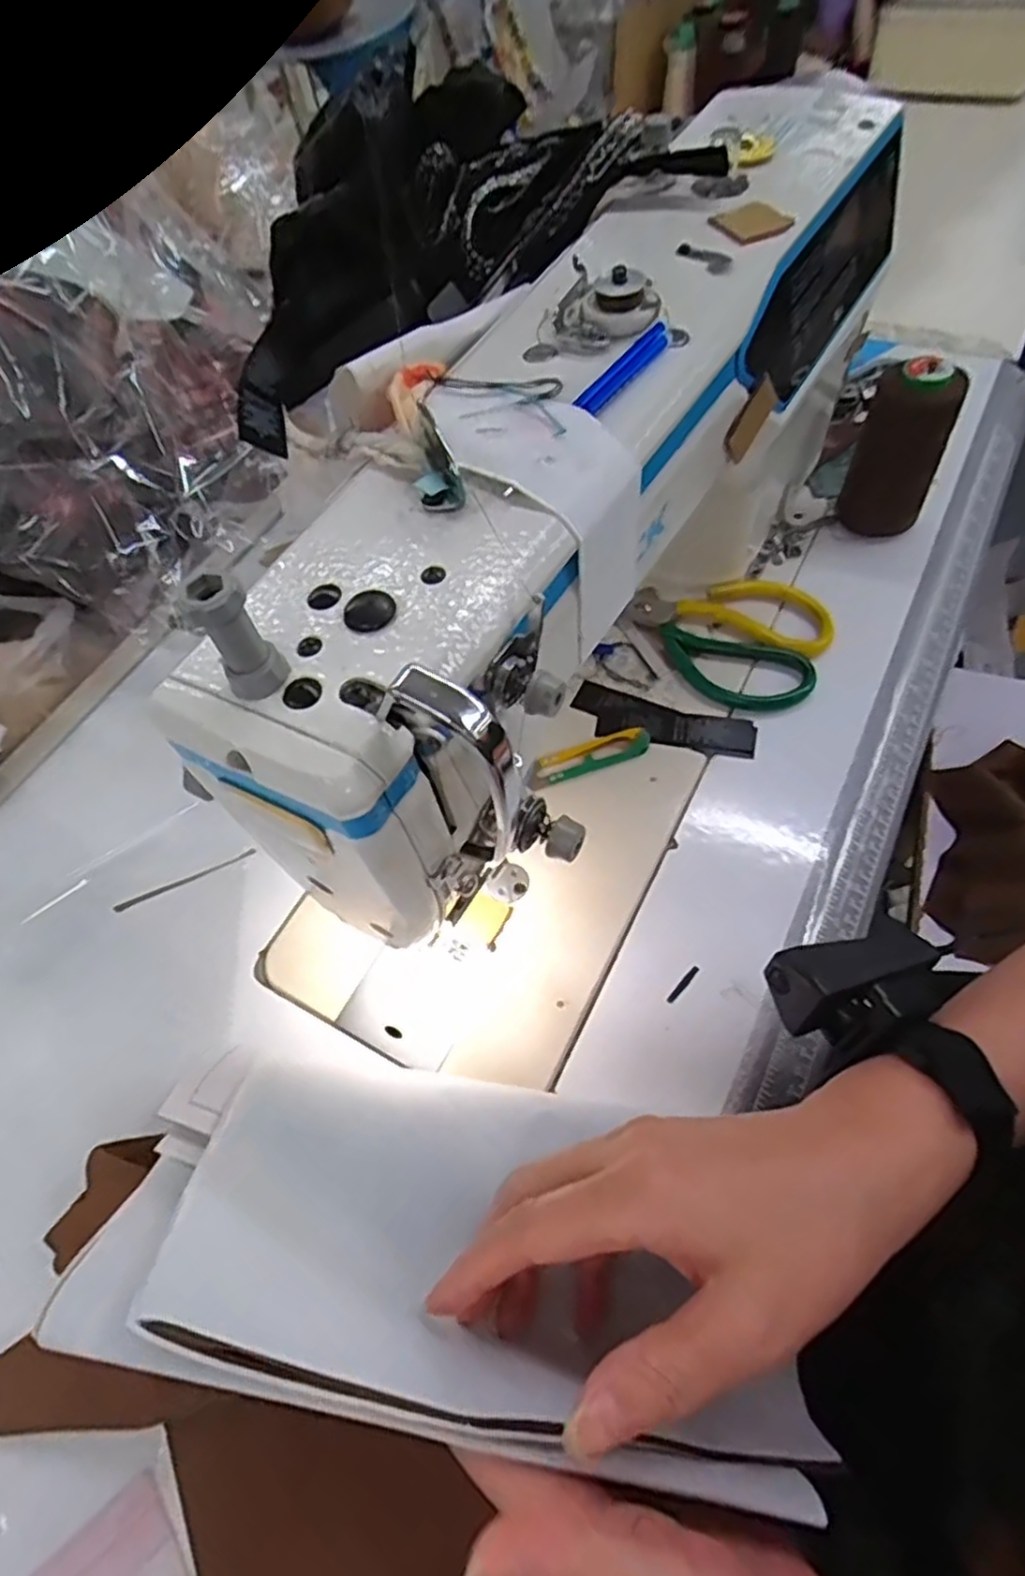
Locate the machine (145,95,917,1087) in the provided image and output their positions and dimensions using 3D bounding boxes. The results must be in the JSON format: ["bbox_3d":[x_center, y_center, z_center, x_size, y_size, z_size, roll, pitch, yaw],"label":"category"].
[{"bbox_3d":[0.056,-0.115,0.374,0.154,0.236,0.506,22,63,18],"label":"machine"}]

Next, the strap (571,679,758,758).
[{"bbox_3d":[0.095,-0.043,0.459,0.116,0.005,0.038,17,62,16],"label":"strap"}]

